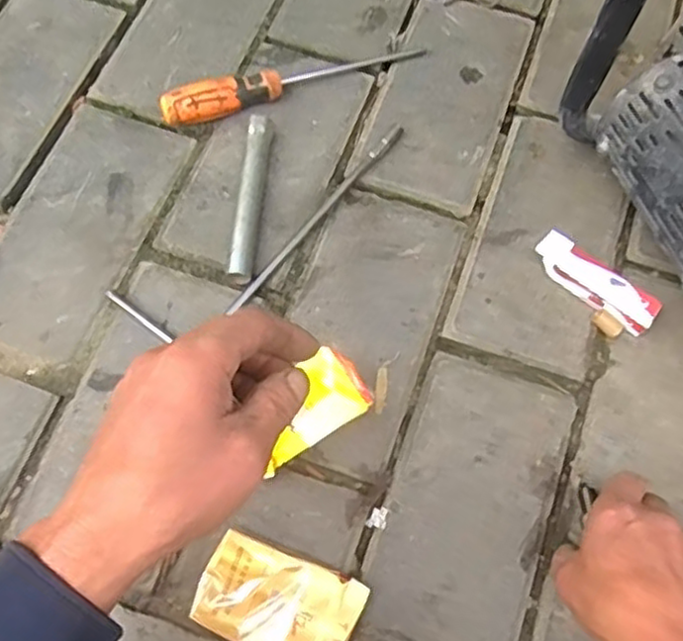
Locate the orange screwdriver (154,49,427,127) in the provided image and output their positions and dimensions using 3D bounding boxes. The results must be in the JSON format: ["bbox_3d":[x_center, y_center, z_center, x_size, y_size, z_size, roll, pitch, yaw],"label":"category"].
[{"bbox_3d":[-0.040,-0.218,0.629,0.246,0.037,0.026,-18,70,-8],"label":"orange screwdriver"}]

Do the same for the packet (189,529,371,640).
[{"bbox_3d":[-0.044,0.193,0.477,0.106,0.026,0.066,24,70,8],"label":"packet"}]

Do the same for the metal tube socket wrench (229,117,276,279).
[{"bbox_3d":[-0.074,-0.104,0.586,0.018,0.025,0.148,5,69,1],"label":"metal tube socket wrench"}]

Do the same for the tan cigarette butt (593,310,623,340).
[{"bbox_3d":[0.211,0.004,0.557,0.024,0.012,0.013,38,73,13],"label":"tan cigarette butt"}]

